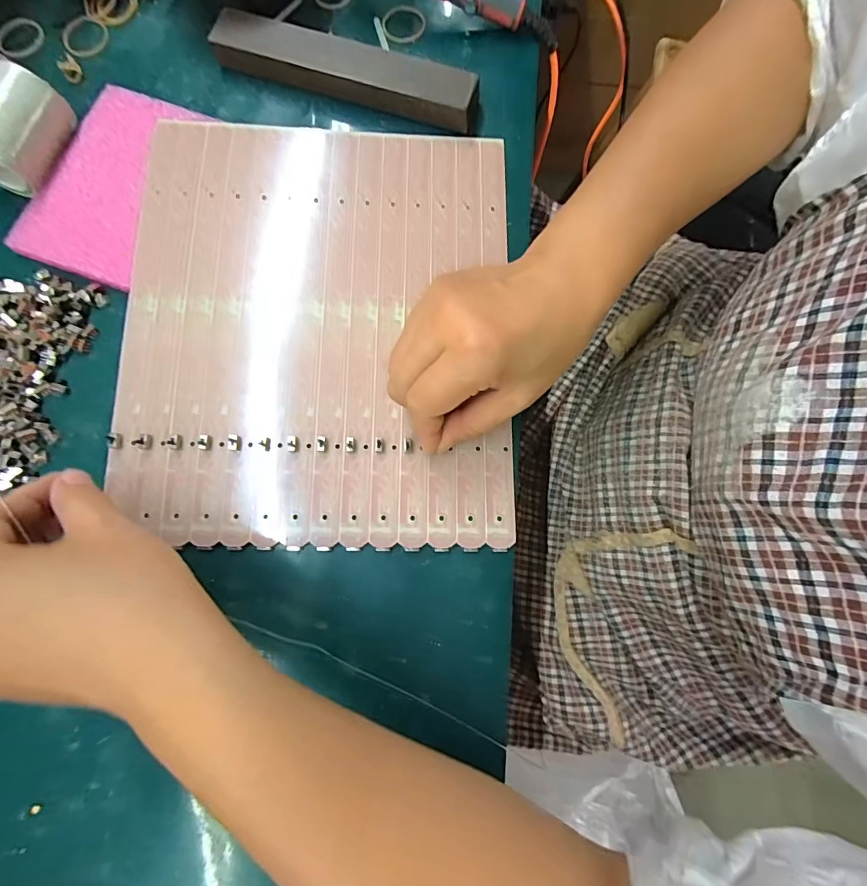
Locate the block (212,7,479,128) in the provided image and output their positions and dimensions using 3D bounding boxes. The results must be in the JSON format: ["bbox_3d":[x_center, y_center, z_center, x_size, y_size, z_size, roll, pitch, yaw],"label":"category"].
[{"bbox_3d":[-0.062,-0.266,0.307,0.189,0.020,0.035,17,79,2],"label":"block"}]

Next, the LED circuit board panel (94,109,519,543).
[{"bbox_3d":[-0.071,-0.079,0.275,0.238,0.006,0.282,1,80,-3],"label":"LED circuit board panel"}]

